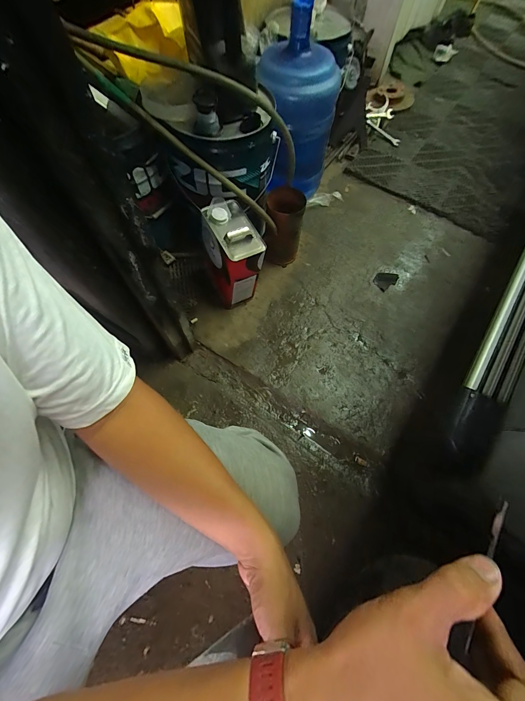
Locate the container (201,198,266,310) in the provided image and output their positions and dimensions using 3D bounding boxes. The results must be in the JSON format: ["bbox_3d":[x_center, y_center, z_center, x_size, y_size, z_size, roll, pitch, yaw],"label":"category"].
[{"bbox_3d":[-0.091,-0.260,0.837,0.122,0.266,0.192,-18,66,-15],"label":"container"}]

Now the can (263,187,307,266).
[{"bbox_3d":[0.064,-0.387,0.919,0.113,0.220,0.126,11,62,-1],"label":"can"}]

